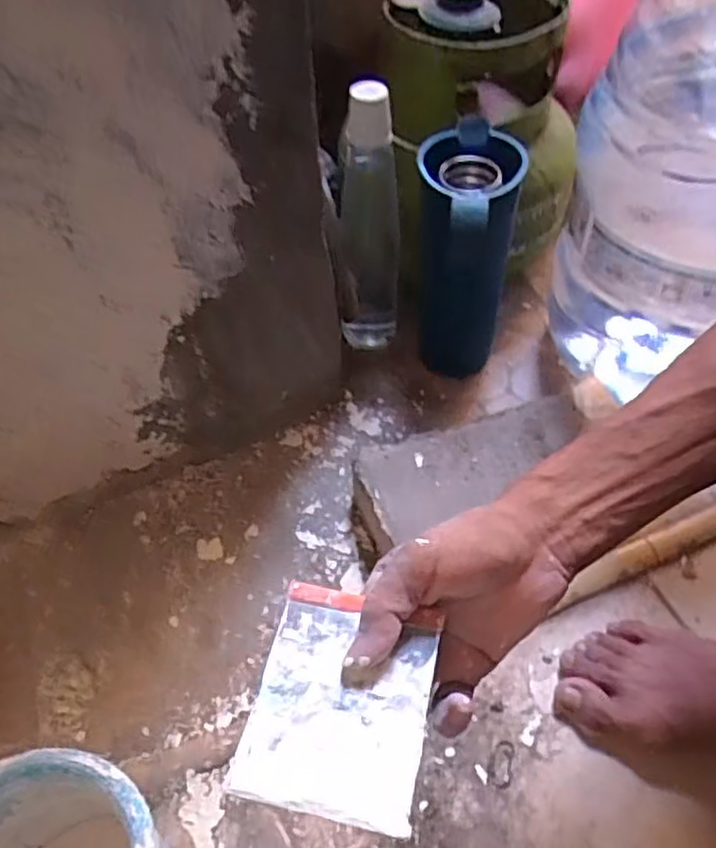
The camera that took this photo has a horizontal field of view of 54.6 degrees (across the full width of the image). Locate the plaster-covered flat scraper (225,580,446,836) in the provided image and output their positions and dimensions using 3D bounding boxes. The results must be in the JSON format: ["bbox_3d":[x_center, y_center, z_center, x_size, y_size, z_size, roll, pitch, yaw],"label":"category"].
[{"bbox_3d":[-0.007,0.127,0.324,0.079,0.004,0.100,9,49,11],"label":"plaster-covered flat scraper"}]

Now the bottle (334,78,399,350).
[{"bbox_3d":[0.008,-0.189,0.670,0.059,0.270,0.050,4,53,5],"label":"bottle"}]

